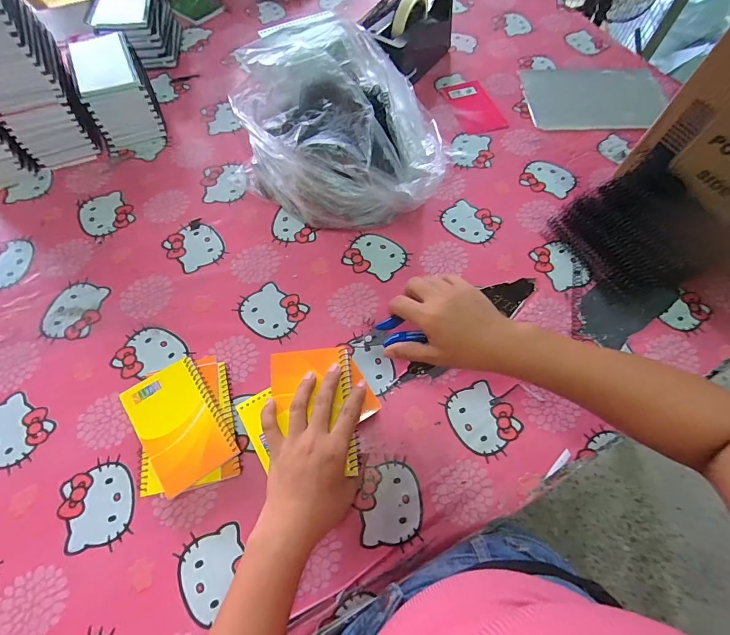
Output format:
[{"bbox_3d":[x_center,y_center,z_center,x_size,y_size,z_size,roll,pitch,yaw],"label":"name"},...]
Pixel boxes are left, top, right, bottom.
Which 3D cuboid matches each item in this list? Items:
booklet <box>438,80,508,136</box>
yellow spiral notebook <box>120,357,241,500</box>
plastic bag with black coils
[{"bbox_3d":[0.196,-0.379,0.677,0.078,0.006,0.133,-16,65,-9],"label":"booklet"},{"bbox_3d":[-0.202,0.115,0.411,0.082,0.009,0.128,-32,73,-14],"label":"yellow spiral notebook"},{"bbox_3d":[-0.043,-0.266,0.532,0.264,0.164,0.289,-13,65,-7],"label":"plastic bag with black coils"}]

